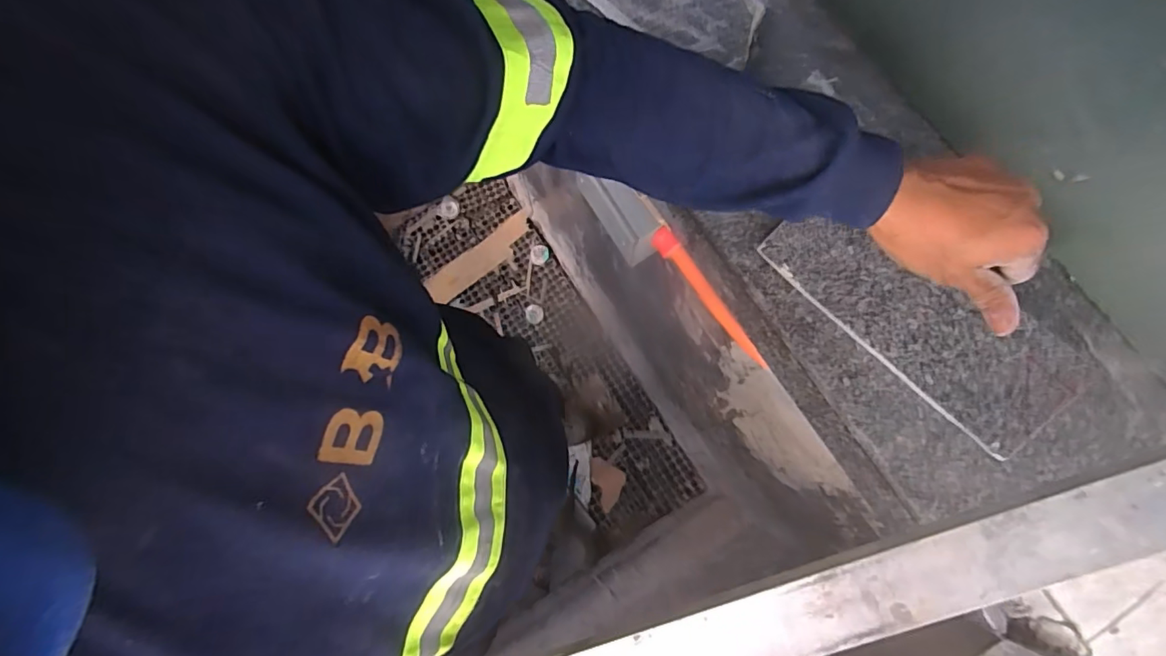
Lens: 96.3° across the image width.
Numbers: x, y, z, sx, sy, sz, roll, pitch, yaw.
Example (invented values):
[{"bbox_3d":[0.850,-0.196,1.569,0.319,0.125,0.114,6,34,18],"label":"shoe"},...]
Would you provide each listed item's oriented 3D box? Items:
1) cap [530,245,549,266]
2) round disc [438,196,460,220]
[{"bbox_3d":[-0.132,-0.222,1.596,0.058,0.022,0.059,0,76,1],"label":"cap"},{"bbox_3d":[-0.420,-0.373,1.634,0.066,0.022,0.070,0,76,1],"label":"round disc"}]

